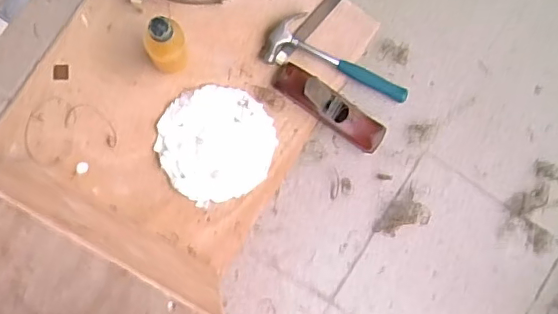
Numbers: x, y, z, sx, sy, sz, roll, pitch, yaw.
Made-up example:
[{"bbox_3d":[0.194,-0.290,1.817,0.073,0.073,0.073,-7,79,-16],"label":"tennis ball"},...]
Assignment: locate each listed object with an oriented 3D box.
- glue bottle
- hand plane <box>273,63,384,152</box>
[{"bbox_3d":[-0.158,-0.154,0.801,0.050,0.189,0.046,0,88,-8],"label":"glue bottle"},{"bbox_3d":[0.085,-0.081,0.902,0.202,0.060,0.052,34,84,-5],"label":"hand plane"}]

